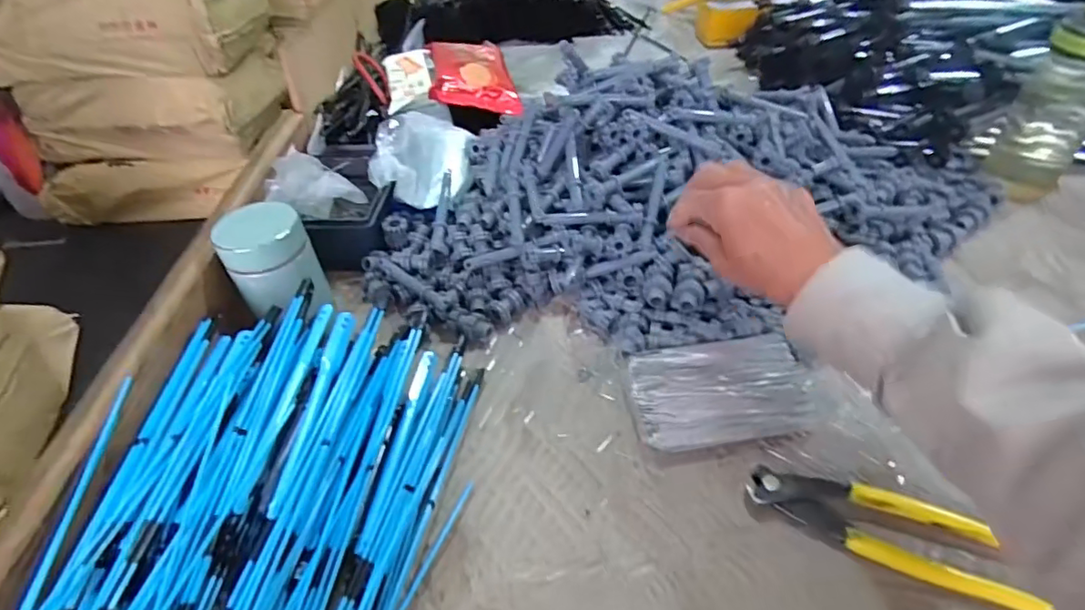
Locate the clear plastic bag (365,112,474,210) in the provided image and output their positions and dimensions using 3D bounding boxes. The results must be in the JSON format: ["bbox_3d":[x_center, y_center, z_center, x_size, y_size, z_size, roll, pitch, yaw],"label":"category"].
[{"bbox_3d":[-0.121,-0.149,0.569,0.091,0.050,0.109,-7,44,-2],"label":"clear plastic bag"}]

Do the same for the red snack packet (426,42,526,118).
[{"bbox_3d":[-0.090,-0.298,0.714,0.110,0.043,0.151,-4,43,-11],"label":"red snack packet"}]

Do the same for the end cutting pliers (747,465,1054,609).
[{"bbox_3d":[0.211,0.137,0.342,0.155,0.011,0.051,16,48,21],"label":"end cutting pliers"}]

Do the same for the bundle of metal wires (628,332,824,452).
[{"bbox_3d":[0.135,0.064,0.420,0.132,0.018,0.081,-7,44,-1],"label":"bundle of metal wires"}]

